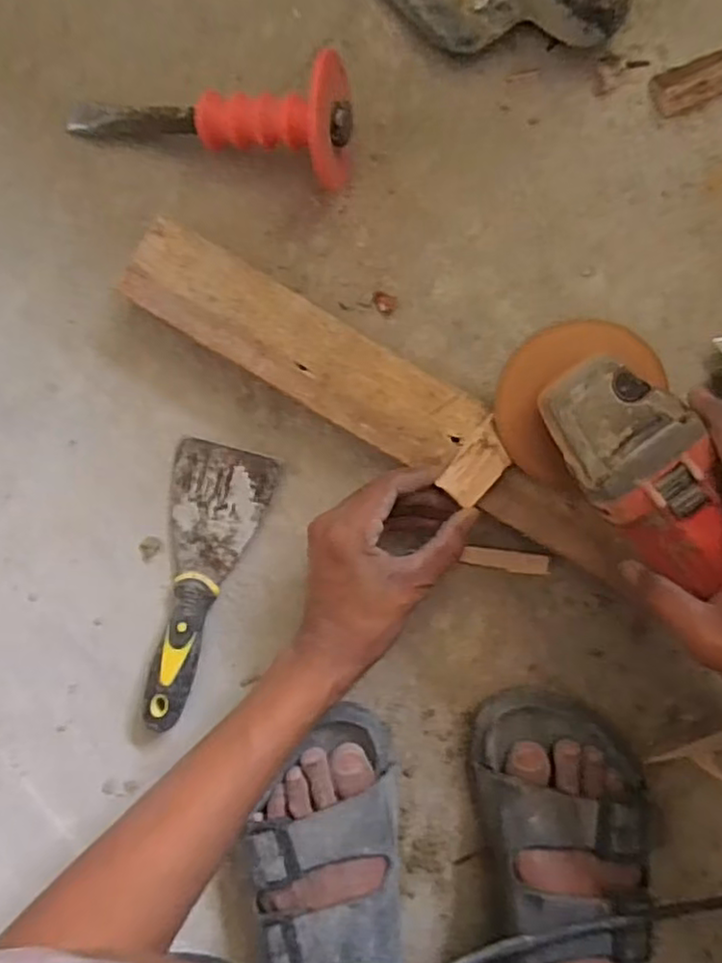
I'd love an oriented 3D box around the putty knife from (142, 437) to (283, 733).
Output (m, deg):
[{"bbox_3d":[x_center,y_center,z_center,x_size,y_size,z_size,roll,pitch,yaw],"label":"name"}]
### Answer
[{"bbox_3d":[-0.113,0.071,0.457,0.068,0.025,0.193,14,92,2],"label":"putty knife"}]

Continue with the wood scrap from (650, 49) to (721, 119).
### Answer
[{"bbox_3d":[0.236,-0.273,0.443,0.077,0.018,0.032,-20,91,3],"label":"wood scrap"}]

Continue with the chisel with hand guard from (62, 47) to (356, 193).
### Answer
[{"bbox_3d":[-0.103,-0.239,0.444,0.203,0.077,0.070,10,92,16],"label":"chisel with hand guard"}]

